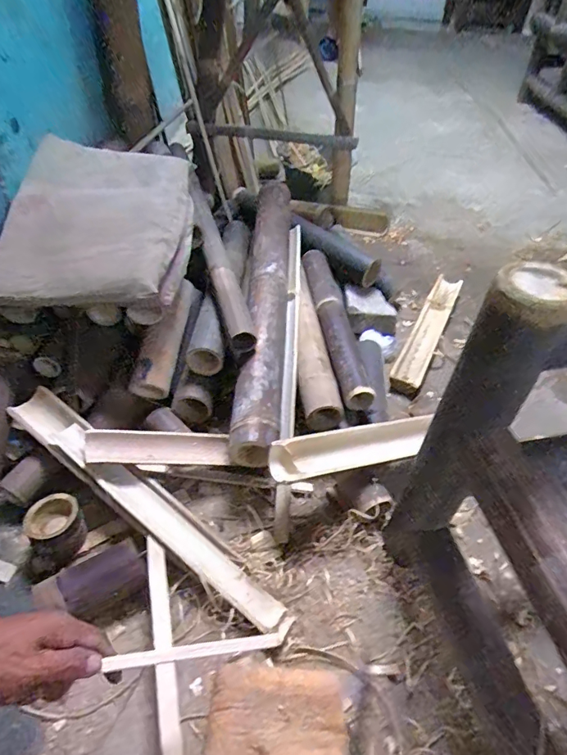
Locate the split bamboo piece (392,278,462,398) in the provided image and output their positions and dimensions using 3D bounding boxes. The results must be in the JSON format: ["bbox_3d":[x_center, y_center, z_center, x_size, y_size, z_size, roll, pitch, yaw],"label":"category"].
[{"bbox_3d":[0.356,-0.124,1.111,0.066,0.038,0.431,23,48,17],"label":"split bamboo piece"}]

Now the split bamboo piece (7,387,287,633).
[{"bbox_3d":[-0.215,0.195,0.712,0.550,0.048,0.071,37,54,10],"label":"split bamboo piece"}]

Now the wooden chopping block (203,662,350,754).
[{"bbox_3d":[-0.006,0.421,0.555,0.171,0.038,0.121,3,46,-2],"label":"wooden chopping block"}]

